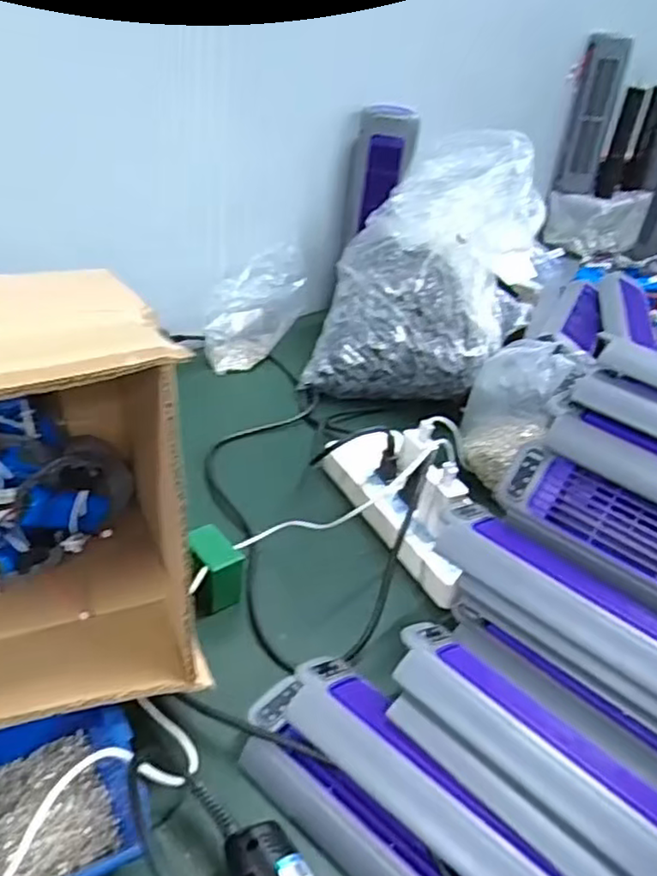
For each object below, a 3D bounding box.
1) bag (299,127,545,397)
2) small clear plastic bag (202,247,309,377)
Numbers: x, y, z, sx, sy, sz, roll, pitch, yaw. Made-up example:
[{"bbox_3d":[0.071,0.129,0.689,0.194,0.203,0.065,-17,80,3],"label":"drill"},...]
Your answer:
[{"bbox_3d":[0.123,-0.211,0.855,0.241,0.284,0.195,13,34,8],"label":"bag"},{"bbox_3d":[-0.099,-0.191,0.963,0.074,0.120,0.218,17,35,15],"label":"small clear plastic bag"}]

